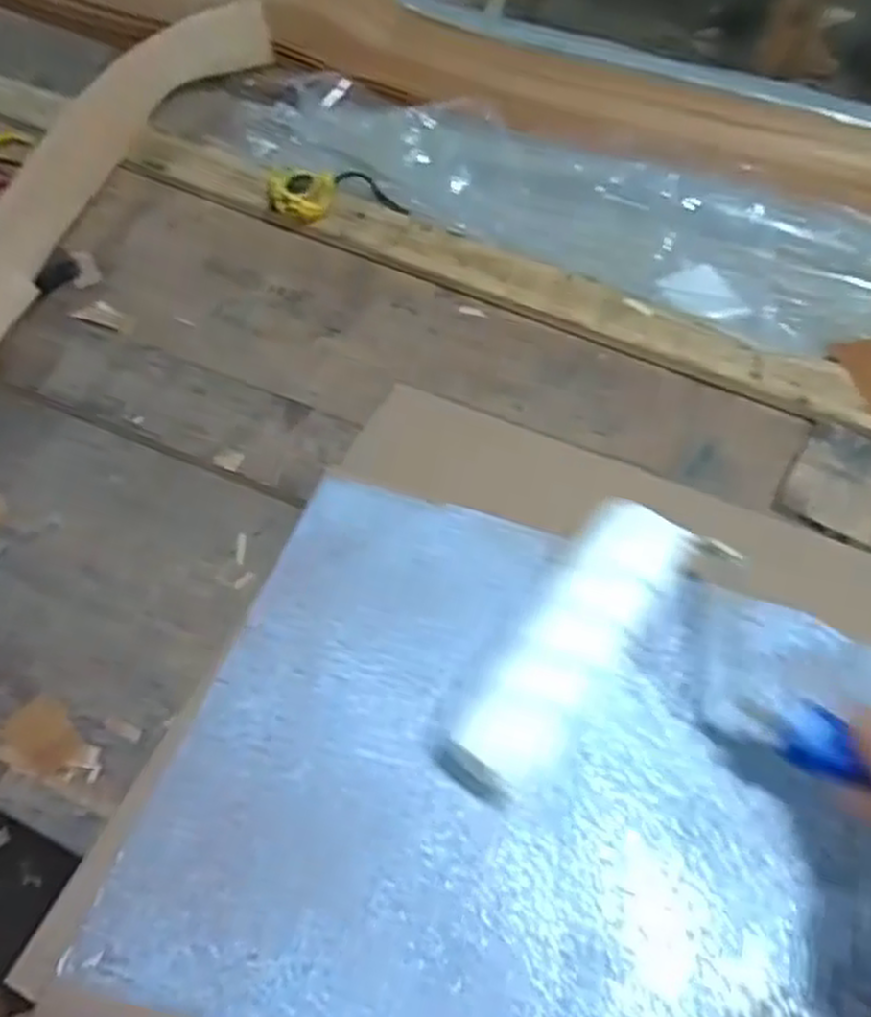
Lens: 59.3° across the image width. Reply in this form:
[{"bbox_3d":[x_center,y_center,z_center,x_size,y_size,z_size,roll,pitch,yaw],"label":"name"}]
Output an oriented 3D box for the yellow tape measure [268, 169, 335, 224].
[{"bbox_3d":[-0.162,-0.377,0.913,0.078,0.041,0.067,2,59,3],"label":"yellow tape measure"}]

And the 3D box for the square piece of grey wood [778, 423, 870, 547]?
[{"bbox_3d":[0.392,-0.024,0.721,0.099,0.014,0.115,28,67,20],"label":"square piece of grey wood"}]

